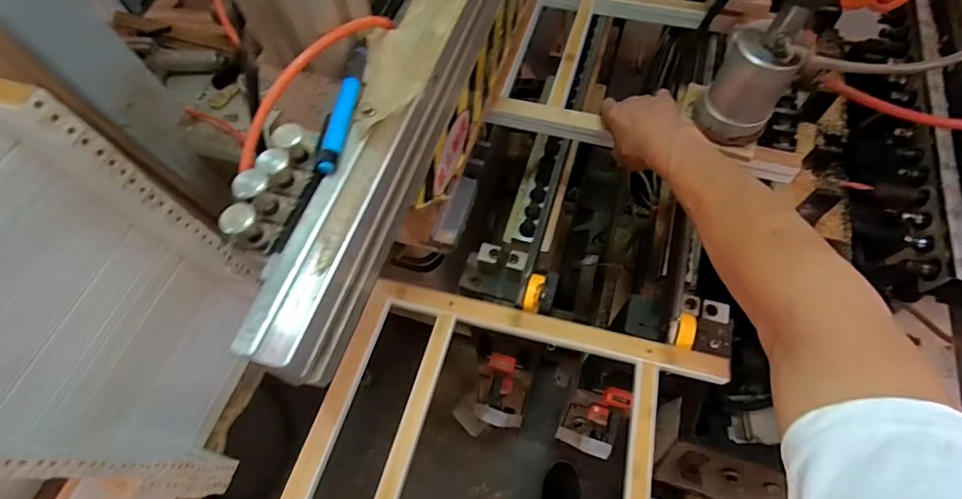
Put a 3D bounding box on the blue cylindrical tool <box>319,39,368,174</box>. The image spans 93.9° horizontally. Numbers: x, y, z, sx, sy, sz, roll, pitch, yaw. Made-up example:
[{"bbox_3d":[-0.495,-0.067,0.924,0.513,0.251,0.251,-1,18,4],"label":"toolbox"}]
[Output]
[{"bbox_3d":[-0.095,-0.105,0.318,0.013,0.013,0.119,3,64,5],"label":"blue cylindrical tool"}]

